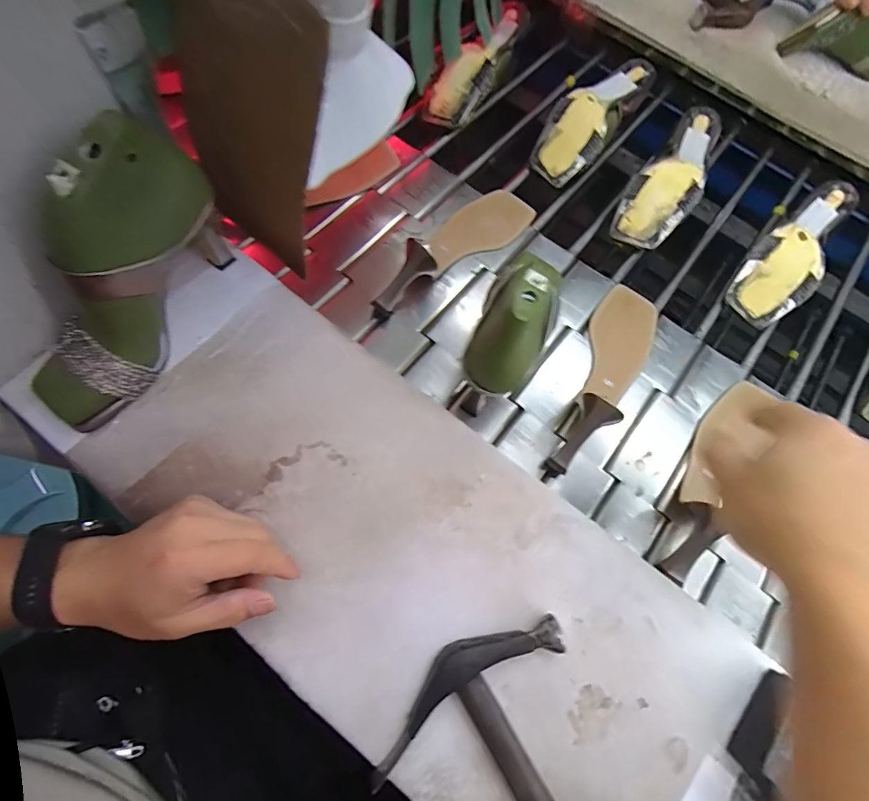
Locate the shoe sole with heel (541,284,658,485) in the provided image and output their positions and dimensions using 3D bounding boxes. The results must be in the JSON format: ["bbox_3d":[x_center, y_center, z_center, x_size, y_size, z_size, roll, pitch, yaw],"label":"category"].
[{"bbox_3d":[0.192,-0.037,0.452,0.075,0.063,0.263,32,71,6],"label":"shoe sole with heel"}]

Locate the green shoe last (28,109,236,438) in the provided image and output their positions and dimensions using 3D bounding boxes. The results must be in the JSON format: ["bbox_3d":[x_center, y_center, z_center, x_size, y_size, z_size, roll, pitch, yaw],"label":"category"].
[{"bbox_3d":[-0.254,-0.093,0.322,0.064,0.158,0.212,35,73,10],"label":"green shoe last"}]

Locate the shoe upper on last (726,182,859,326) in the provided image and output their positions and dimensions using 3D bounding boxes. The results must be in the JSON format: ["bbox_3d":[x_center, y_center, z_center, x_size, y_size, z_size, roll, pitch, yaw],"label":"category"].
[{"bbox_3d":[0.469,-0.190,0.527,0.217,0.065,0.082,-39,80,-15],"label":"shoe upper on last"}]

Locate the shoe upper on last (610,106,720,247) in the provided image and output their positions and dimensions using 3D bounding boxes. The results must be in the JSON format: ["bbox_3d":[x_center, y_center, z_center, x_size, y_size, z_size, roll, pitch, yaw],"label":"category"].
[{"bbox_3d":[0.321,-0.300,0.551,0.084,0.078,0.224,38,72,8],"label":"shoe upper on last"}]

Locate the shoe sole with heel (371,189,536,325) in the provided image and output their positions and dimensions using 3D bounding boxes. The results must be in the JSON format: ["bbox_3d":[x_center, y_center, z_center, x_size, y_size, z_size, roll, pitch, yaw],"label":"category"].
[{"bbox_3d":[0.021,-0.202,0.495,0.259,0.065,0.074,-37,78,-16],"label":"shoe sole with heel"}]

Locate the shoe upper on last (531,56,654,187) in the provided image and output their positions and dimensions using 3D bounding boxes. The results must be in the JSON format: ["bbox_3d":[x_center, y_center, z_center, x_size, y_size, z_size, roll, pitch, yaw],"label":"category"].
[{"bbox_3d":[0.223,-0.403,0.583,0.087,0.077,0.226,34,71,7],"label":"shoe upper on last"}]

